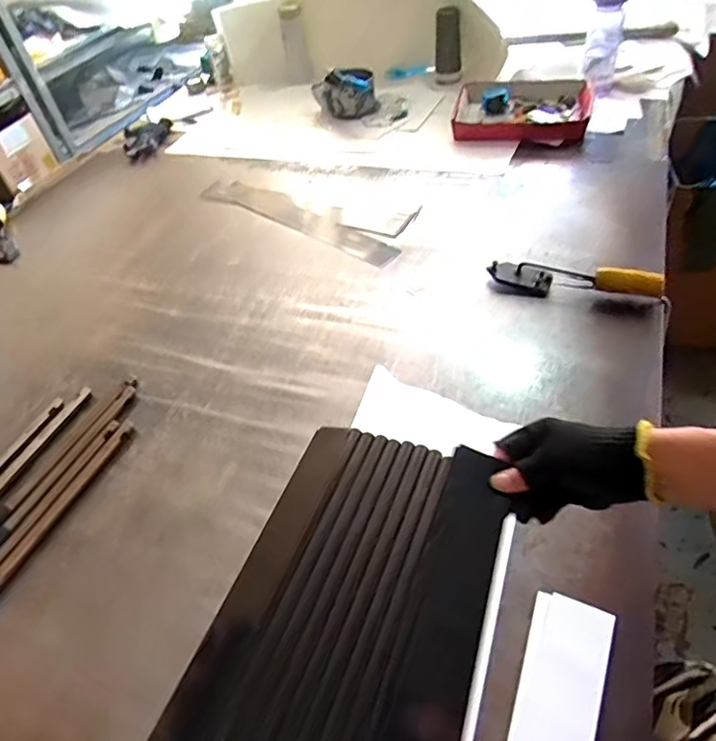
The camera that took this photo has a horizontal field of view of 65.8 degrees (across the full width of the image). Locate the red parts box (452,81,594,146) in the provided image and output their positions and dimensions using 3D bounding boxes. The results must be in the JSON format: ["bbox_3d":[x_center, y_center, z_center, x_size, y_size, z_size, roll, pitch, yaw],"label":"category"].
[{"bbox_3d":[0.402,-0.642,1.380,0.333,0.074,0.242,15,51,19],"label":"red parts box"}]

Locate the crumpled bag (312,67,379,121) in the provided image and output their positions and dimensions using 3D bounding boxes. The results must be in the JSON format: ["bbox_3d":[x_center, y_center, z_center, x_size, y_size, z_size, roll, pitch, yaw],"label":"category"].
[{"bbox_3d":[-0.042,-0.753,1.498,0.182,0.121,0.068,12,50,17],"label":"crumpled bag"}]

